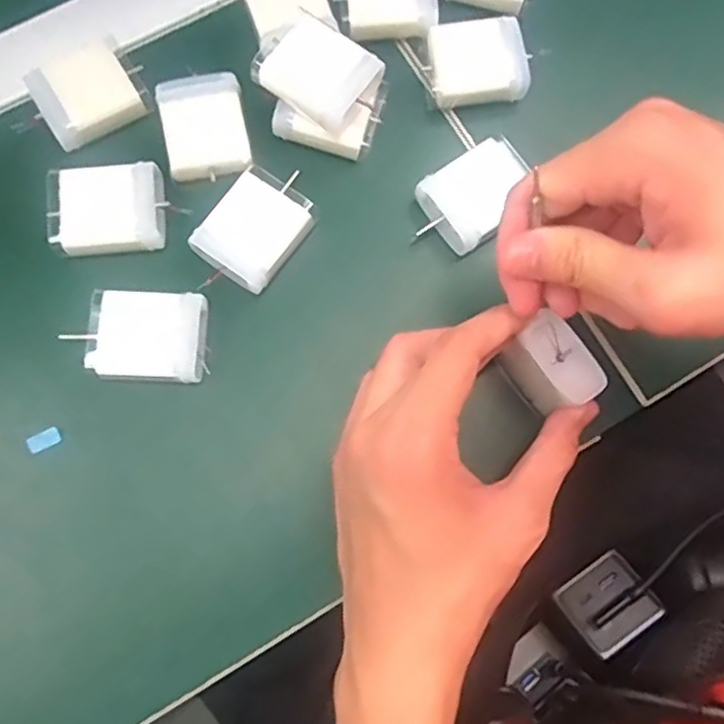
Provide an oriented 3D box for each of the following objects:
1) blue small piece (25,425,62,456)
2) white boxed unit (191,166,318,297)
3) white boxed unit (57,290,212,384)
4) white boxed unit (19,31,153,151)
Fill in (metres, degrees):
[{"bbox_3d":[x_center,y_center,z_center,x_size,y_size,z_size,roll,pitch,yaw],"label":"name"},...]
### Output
[{"bbox_3d":[-0.148,0.036,0.310,0.015,0.004,0.009,-29,81,-6],"label":"blue small piece"},{"bbox_3d":[-0.052,-0.063,0.325,0.043,0.013,0.057,32,80,5],"label":"white boxed unit"},{"bbox_3d":[-0.104,-0.011,0.315,0.060,0.014,0.041,0,79,-1],"label":"white boxed unit"},{"bbox_3d":[-0.138,-0.137,0.336,0.050,0.010,0.045,-32,81,-7],"label":"white boxed unit"}]

